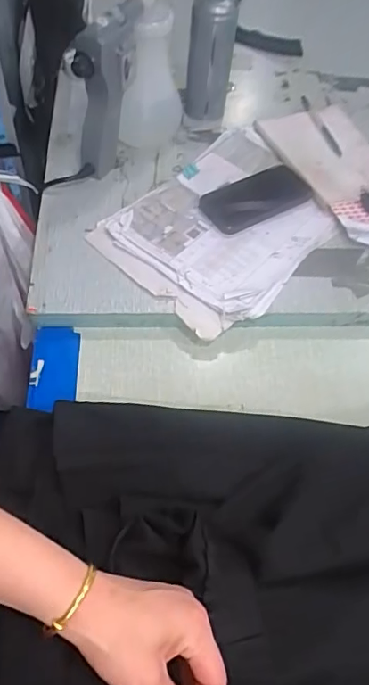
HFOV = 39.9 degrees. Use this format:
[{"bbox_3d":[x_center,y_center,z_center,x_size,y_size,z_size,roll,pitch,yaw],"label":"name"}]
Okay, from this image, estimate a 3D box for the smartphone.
[{"bbox_3d":[0.095,-0.199,0.692,0.147,0.010,0.080,-27,64,-19],"label":"smartphone"}]

